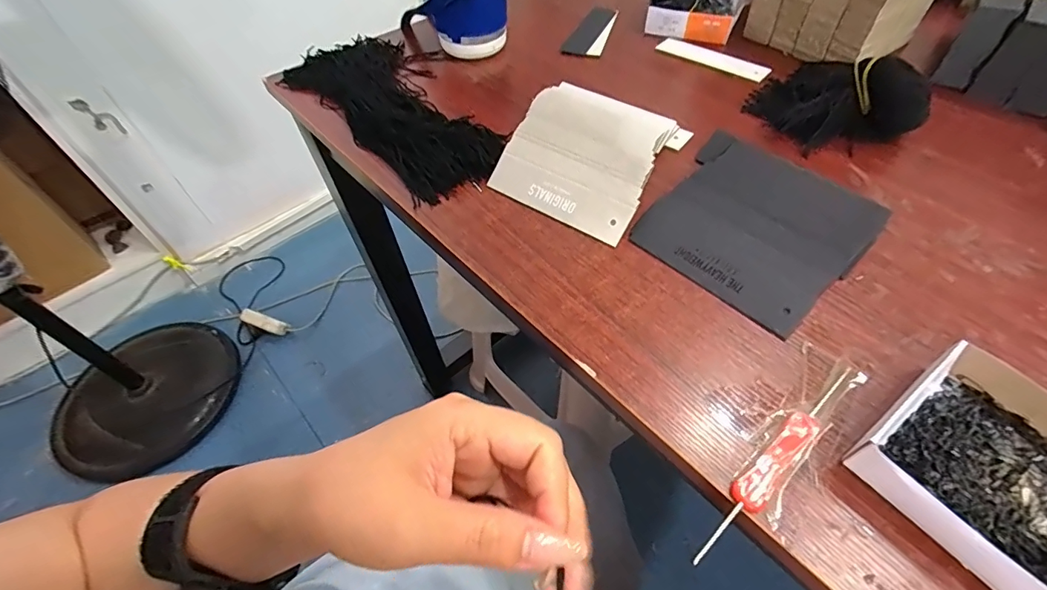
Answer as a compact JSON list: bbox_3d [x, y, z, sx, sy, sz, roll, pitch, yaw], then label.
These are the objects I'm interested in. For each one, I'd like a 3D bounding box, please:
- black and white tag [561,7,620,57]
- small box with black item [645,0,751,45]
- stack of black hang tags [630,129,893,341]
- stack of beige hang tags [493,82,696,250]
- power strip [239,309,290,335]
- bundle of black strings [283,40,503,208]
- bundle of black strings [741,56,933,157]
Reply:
[{"bbox_3d":[0.088,-0.326,0.578,0.043,0.013,0.135,17,54,16],"label":"black and white tag"},{"bbox_3d":[0.219,-0.362,0.560,0.102,0.061,0.125,19,55,18],"label":"small box with black item"},{"bbox_3d":[0.170,-0.056,0.348,0.141,0.023,0.140,-36,58,-23],"label":"stack of black hang tags"},{"bbox_3d":[0.053,-0.124,0.402,0.129,0.022,0.160,21,55,19],"label":"stack of beige hang tags"},{"bbox_3d":[-0.641,0.067,1.151,0.117,0.028,0.033,20,53,-4],"label":"power strip"},{"bbox_3d":[-0.136,-0.193,0.456,0.119,0.022,0.288,-28,55,-18],"label":"bundle of black strings"},{"bbox_3d":[0.271,-0.178,0.417,0.091,0.056,0.141,-34,57,-22],"label":"bundle of black strings"}]

